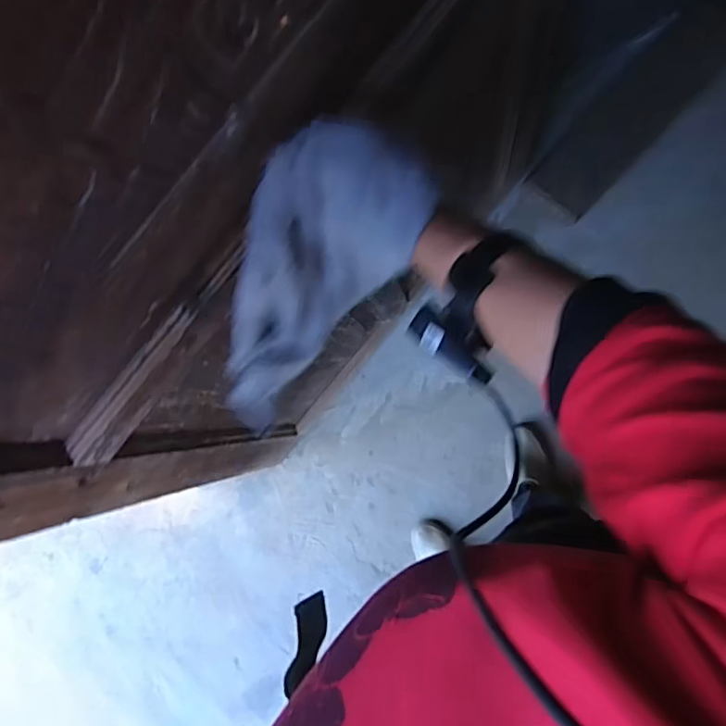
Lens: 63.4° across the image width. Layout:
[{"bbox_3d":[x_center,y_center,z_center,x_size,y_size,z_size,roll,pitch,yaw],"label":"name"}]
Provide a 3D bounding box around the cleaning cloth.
[{"bbox_3d":[-0.038,-0.066,0.537,0.113,0.119,0.303,37,128,10],"label":"cleaning cloth"}]

